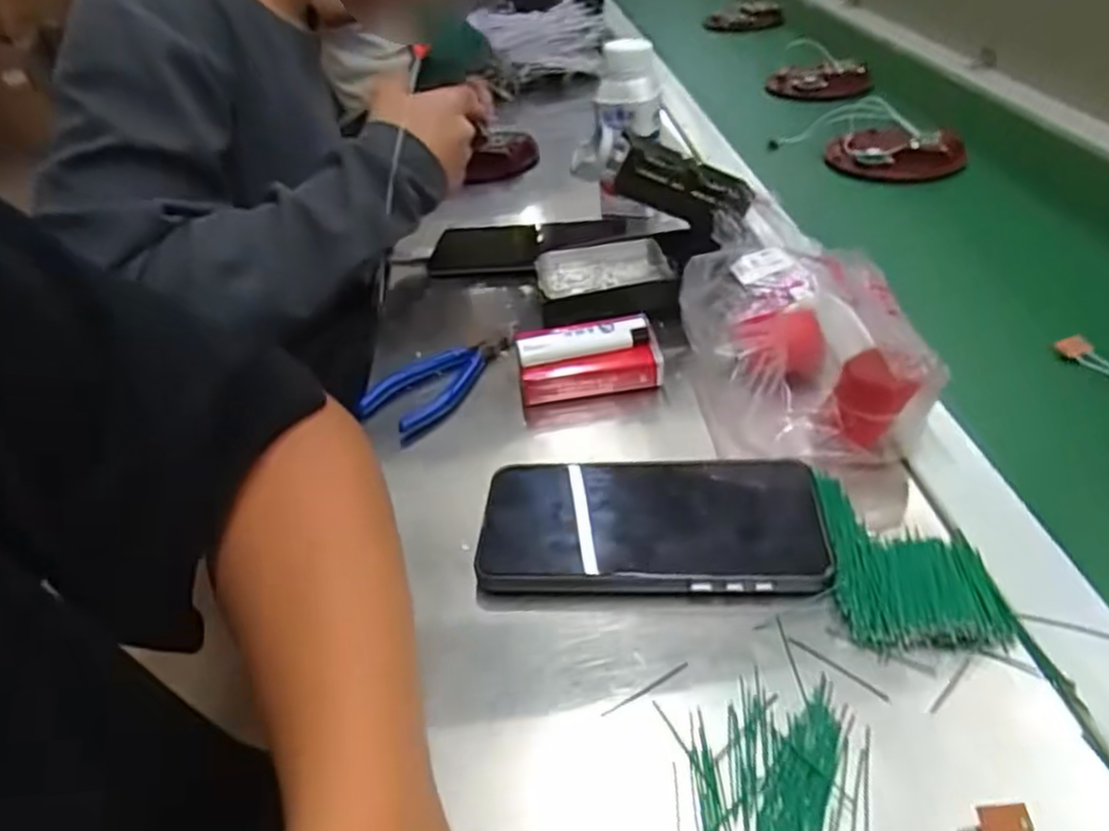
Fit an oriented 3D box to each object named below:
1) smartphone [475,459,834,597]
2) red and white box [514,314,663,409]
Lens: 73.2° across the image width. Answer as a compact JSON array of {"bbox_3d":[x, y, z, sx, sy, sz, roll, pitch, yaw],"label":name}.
[{"bbox_3d":[0.046,0.051,0.368,0.161,0.016,0.081,-2,40,7],"label":"smartphone"},{"bbox_3d":[0.021,-0.036,0.465,0.086,0.030,0.040,-12,39,-6],"label":"red and white box"}]

